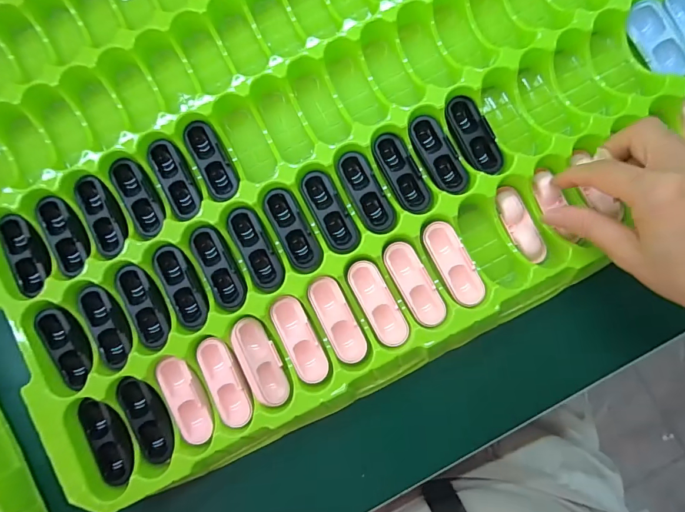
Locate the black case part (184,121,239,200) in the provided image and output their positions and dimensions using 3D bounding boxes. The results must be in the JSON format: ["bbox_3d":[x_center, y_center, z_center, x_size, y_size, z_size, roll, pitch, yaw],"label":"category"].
[{"bbox_3d":[-0.101,-0.073,0.289,0.024,0.007,0.063,-26,85,-1],"label":"black case part"}]

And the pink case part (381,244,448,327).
[{"bbox_3d":[0.052,0.020,0.275,0.024,0.007,0.064,-31,85,-1],"label":"pink case part"}]

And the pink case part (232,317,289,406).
[{"bbox_3d":[-0.059,0.076,0.269,0.024,0.008,0.065,-28,85,-1],"label":"pink case part"}]

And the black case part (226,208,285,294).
[{"bbox_3d":[-0.065,-0.005,0.285,0.022,0.007,0.066,-25,85,-1],"label":"black case part"}]

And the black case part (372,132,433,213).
[{"bbox_3d":[0.045,-0.063,0.286,0.025,0.006,0.065,-27,85,-1],"label":"black case part"}]

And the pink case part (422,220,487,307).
[{"bbox_3d":[0.081,0.005,0.279,0.023,0.016,0.065,-27,85,-1],"label":"pink case part"}]

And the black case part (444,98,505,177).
[{"bbox_3d":[0.100,-0.091,0.287,0.026,0.009,0.064,-31,85,-1],"label":"black case part"}]

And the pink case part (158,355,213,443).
[{"bbox_3d":[-0.113,0.104,0.272,0.025,0.007,0.064,-24,85,-1],"label":"pink case part"}]

